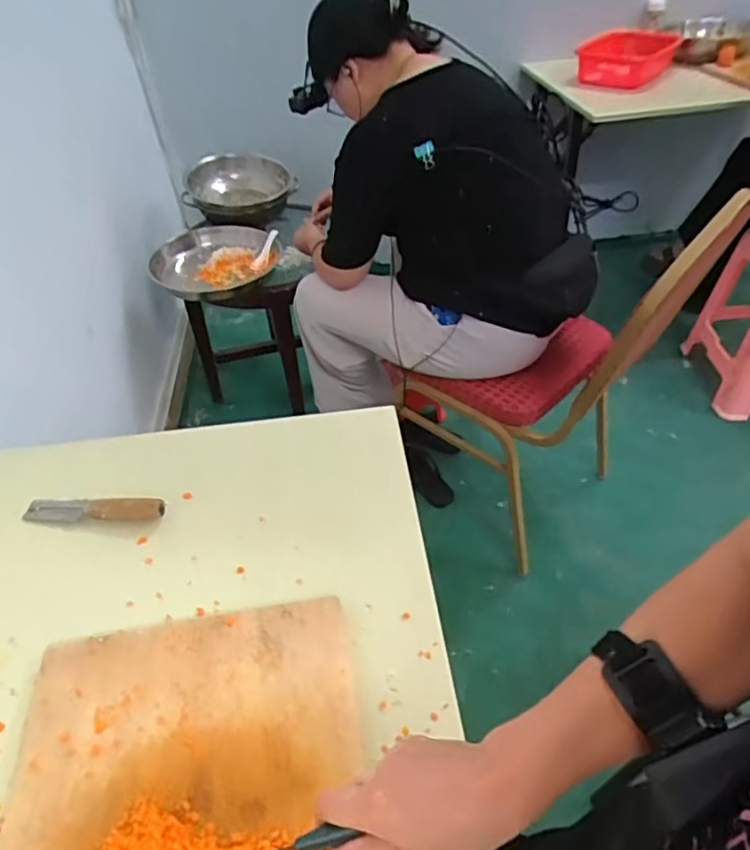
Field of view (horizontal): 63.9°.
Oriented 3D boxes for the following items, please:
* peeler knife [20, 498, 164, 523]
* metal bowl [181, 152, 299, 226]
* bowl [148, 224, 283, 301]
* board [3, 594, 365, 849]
[{"bbox_3d":[-0.315,0.094,0.673,0.159,0.021,0.025,1,44,4],"label":"peeler knife"},{"bbox_3d":[-0.399,-0.699,1.785,0.312,0.121,0.312,-2,44,2],"label":"metal bowl"},{"bbox_3d":[-0.415,-0.426,1.544,0.319,0.079,0.315,8,45,12],"label":"bowl"},{"bbox_3d":[-0.135,0.319,0.437,0.270,0.019,0.389,-9,44,-6],"label":"board"}]

